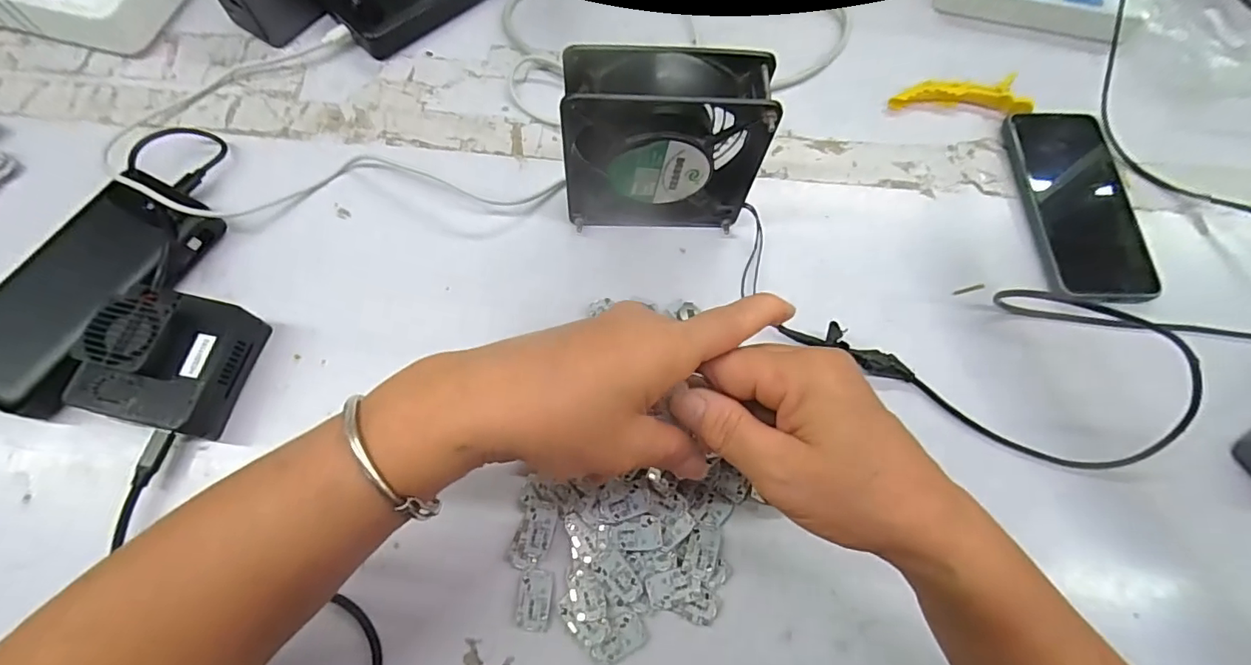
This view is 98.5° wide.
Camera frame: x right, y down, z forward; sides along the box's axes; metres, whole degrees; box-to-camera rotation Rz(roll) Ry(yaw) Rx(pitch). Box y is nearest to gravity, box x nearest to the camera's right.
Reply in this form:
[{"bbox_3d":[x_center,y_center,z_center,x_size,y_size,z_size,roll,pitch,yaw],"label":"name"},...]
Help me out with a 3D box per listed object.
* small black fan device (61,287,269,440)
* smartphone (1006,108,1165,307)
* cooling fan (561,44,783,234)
[{"bbox_3d":[-0.270,0.016,0.318,0.070,0.045,0.075,12,69,2],"label":"small black fan device"},{"bbox_3d":[0.337,-0.096,0.402,0.074,0.015,0.156,1,69,-2],"label":"smartphone"},{"bbox_3d":[0.023,-0.116,0.345,0.119,0.115,0.046,2,68,-1],"label":"cooling fan"}]

